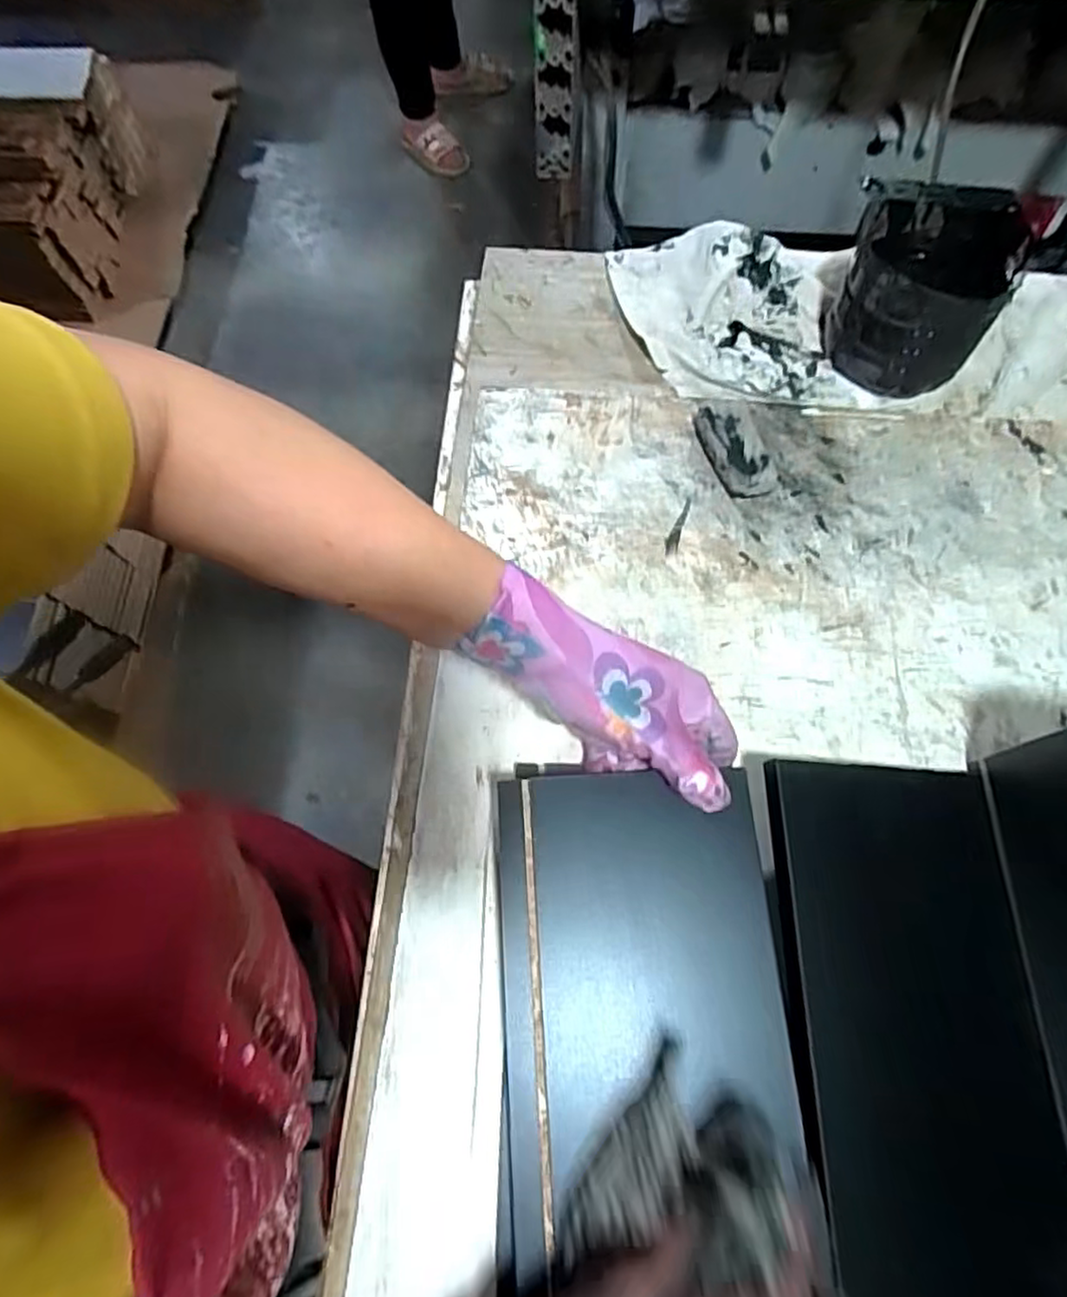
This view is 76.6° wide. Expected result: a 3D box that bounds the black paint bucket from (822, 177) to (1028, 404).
[{"bbox_3d":[0.262,-0.243,0.465,0.093,0.094,0.093,-1,66,2],"label":"black paint bucket"}]

